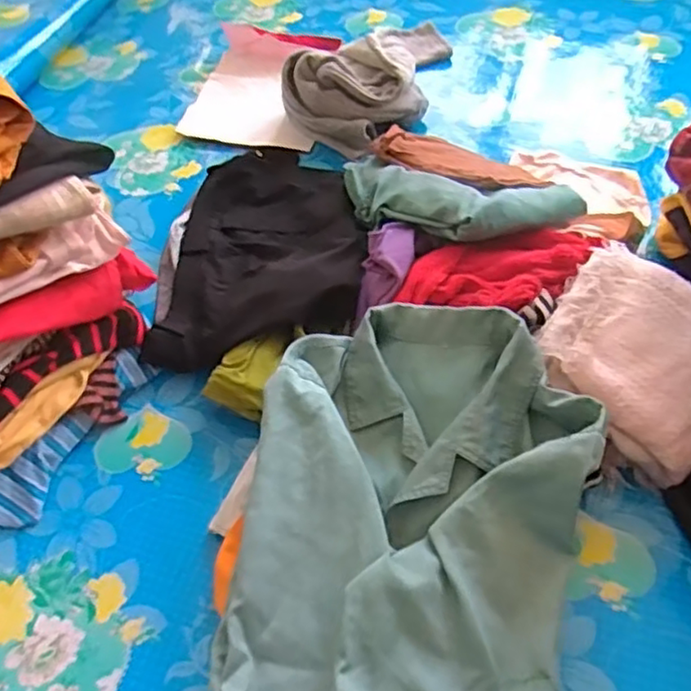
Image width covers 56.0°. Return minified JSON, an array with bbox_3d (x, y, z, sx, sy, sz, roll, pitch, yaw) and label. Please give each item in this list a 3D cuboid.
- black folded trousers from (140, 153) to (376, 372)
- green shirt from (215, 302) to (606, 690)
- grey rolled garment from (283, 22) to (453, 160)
[{"bbox_3d":[-0.105,-0.161,0.908,0.266,0.081,0.430,2,55,6],"label":"black folded trousers"},{"bbox_3d":[0.041,0.246,0.539,0.297,0.090,0.655,6,56,9],"label":"green shirt"},{"bbox_3d":[0.072,-0.483,1.090,0.201,0.134,0.372,32,63,24],"label":"grey rolled garment"}]

